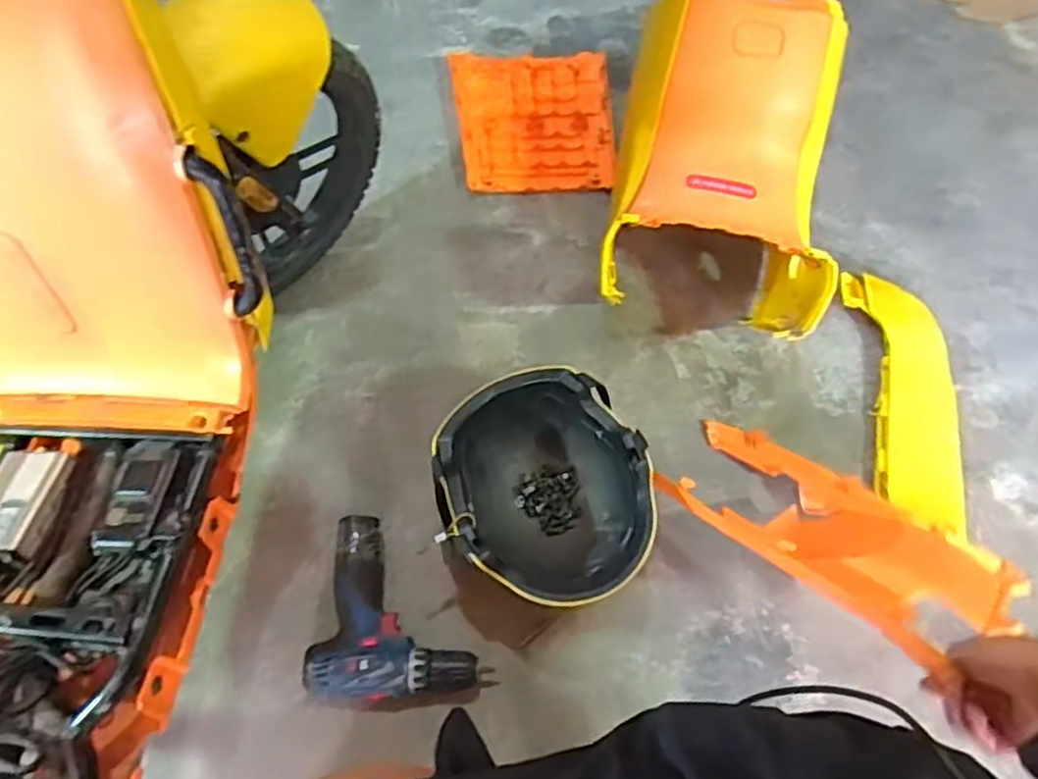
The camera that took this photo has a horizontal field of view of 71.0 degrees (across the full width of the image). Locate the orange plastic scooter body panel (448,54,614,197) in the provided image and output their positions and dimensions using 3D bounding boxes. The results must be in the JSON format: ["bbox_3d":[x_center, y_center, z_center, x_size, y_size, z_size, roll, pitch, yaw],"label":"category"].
[{"bbox_3d":[0.028,-0.465,1.238,0.266,0.020,0.314,-3,63,-5],"label":"orange plastic scooter body panel"}]

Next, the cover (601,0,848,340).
[{"bbox_3d":[0.268,-0.274,0.947,0.268,0.271,0.409,11,60,5],"label":"cover"}]

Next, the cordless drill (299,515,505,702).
[{"bbox_3d":[-0.141,0.240,0.820,0.185,0.051,0.196,-5,60,-4],"label":"cordless drill"}]

